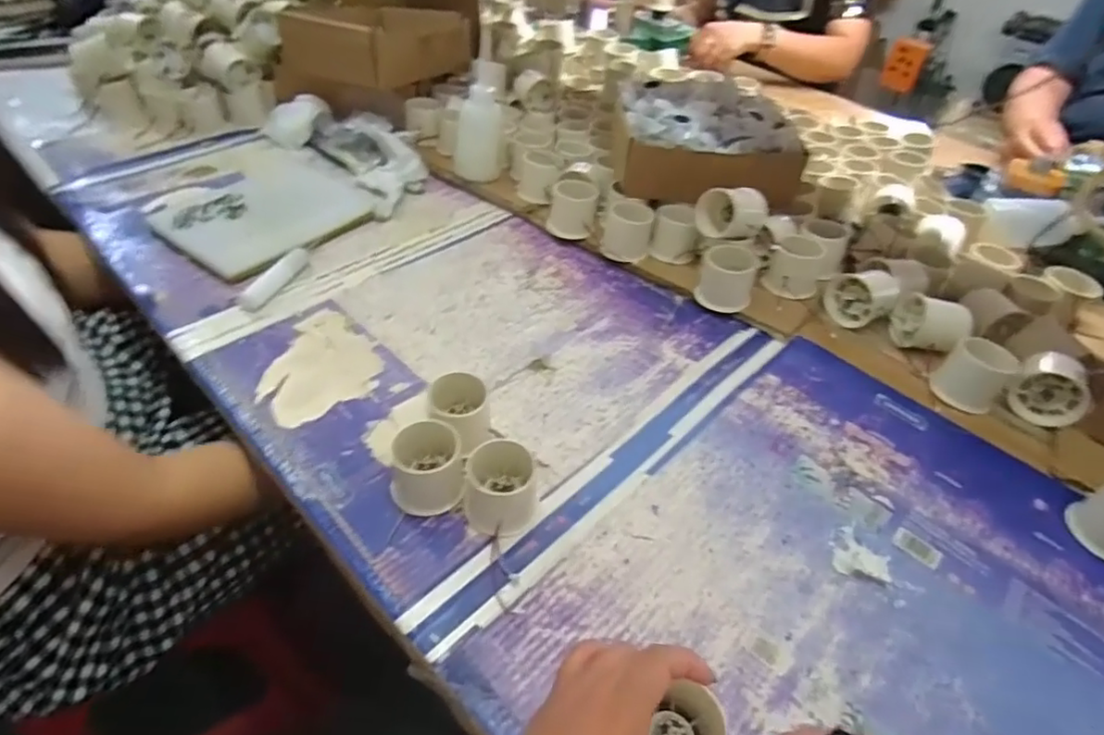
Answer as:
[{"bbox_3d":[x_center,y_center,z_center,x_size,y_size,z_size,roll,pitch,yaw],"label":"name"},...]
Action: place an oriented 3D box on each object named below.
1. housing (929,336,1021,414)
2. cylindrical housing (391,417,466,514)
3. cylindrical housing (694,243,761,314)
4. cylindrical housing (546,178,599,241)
[{"bbox_3d":[0.395,0.007,0.568,0.041,0.051,0.053,-31,54,-31],"label":"housing"},{"bbox_3d":[-0.097,0.075,0.465,0.055,0.047,0.059,2,44,-2],"label":"cylindrical housing"},{"bbox_3d":[0.185,-0.096,0.640,0.055,0.062,0.046,12,49,7],"label":"cylindrical housing"},{"bbox_3d":[0.024,-0.187,0.720,0.056,0.059,0.042,8,45,4],"label":"cylindrical housing"}]

